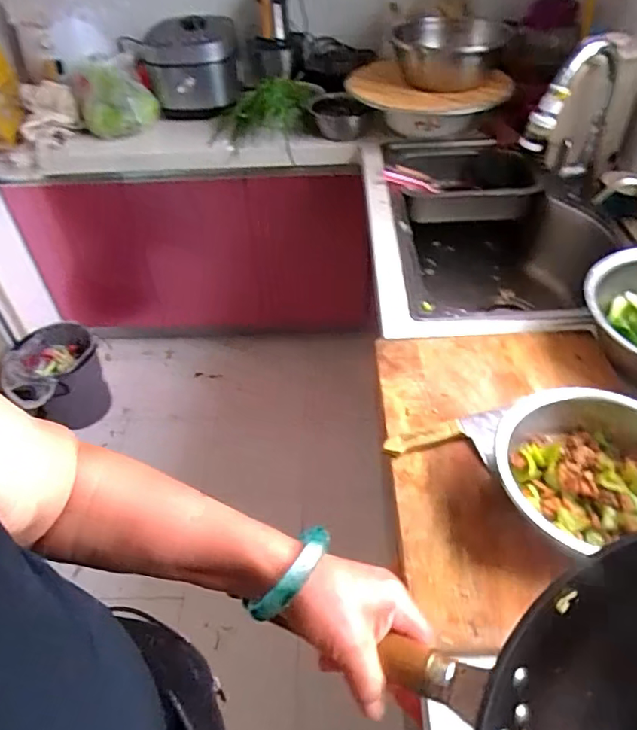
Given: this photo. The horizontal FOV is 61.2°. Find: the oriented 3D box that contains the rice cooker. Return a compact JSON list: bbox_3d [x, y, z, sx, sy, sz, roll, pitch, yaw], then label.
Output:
[{"bbox_3d":[-0.359,-0.837,1.535,0.269,0.195,0.251,-5,45,-1],"label":"rice cooker"}]

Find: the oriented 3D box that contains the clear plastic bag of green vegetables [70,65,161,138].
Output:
[{"bbox_3d":[-0.560,-0.741,1.499,0.204,0.156,0.161,-20,47,-15],"label":"clear plastic bag of green vegetables"}]

